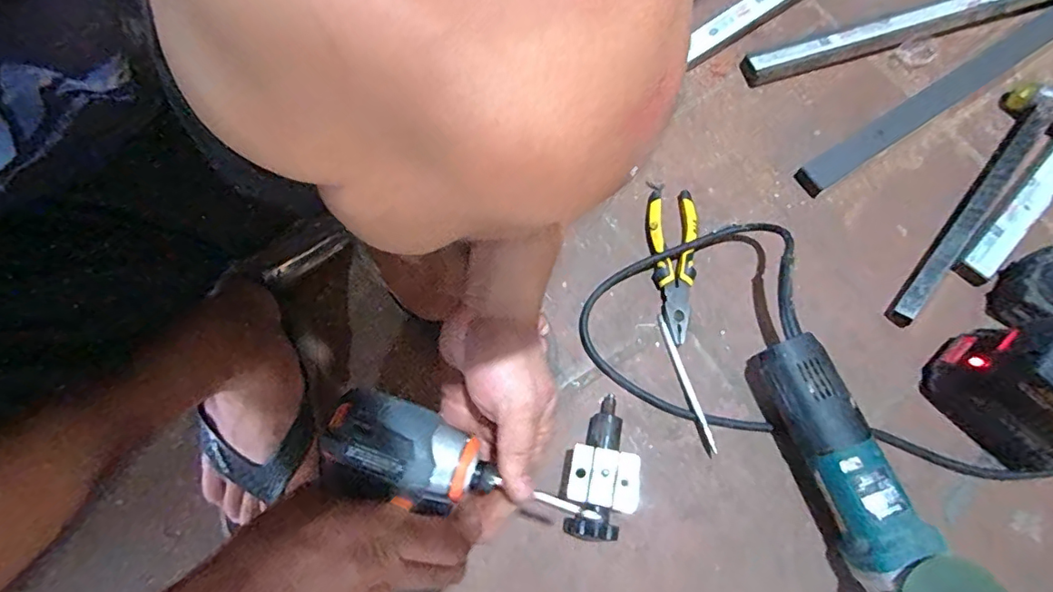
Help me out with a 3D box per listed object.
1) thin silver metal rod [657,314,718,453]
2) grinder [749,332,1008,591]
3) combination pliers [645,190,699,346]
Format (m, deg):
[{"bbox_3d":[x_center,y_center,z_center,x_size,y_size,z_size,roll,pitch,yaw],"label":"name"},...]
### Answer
[{"bbox_3d":[0.168,0.089,0.550,0.010,0.013,0.147,-17,74,-4],"label":"thin silver metal rod"},{"bbox_3d":[0.300,0.170,0.474,0.070,0.108,0.276,-23,74,-5],"label":"grinder"},{"bbox_3d":[0.159,-0.036,0.585,0.054,0.019,0.173,6,74,3],"label":"combination pliers"}]

